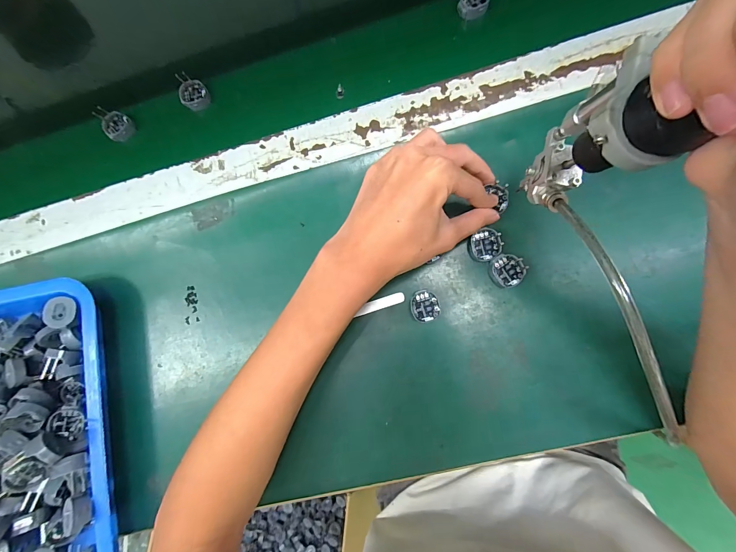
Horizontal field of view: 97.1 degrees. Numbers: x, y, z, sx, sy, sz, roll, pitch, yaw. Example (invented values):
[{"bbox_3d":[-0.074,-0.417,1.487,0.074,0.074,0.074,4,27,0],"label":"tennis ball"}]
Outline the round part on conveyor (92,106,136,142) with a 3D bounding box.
[{"bbox_3d":[-0.274,-0.163,0.350,0.035,0.017,0.029,32,90,9],"label":"round part on conveyor"}]

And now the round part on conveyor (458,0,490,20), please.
[{"bbox_3d":[0.103,-0.267,0.310,0.027,0.019,0.030,12,87,8],"label":"round part on conveyor"}]

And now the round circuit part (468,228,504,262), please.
[{"bbox_3d":[0.103,-0.027,0.285,0.026,0.009,0.027,-1,85,7],"label":"round circuit part"}]

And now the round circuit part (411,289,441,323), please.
[{"bbox_3d":[0.051,0.027,0.289,0.023,0.010,0.028,-8,85,7],"label":"round circuit part"}]

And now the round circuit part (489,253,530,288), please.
[{"bbox_3d":[0.121,-0.005,0.282,0.028,0.009,0.028,-1,85,7],"label":"round circuit part"}]

